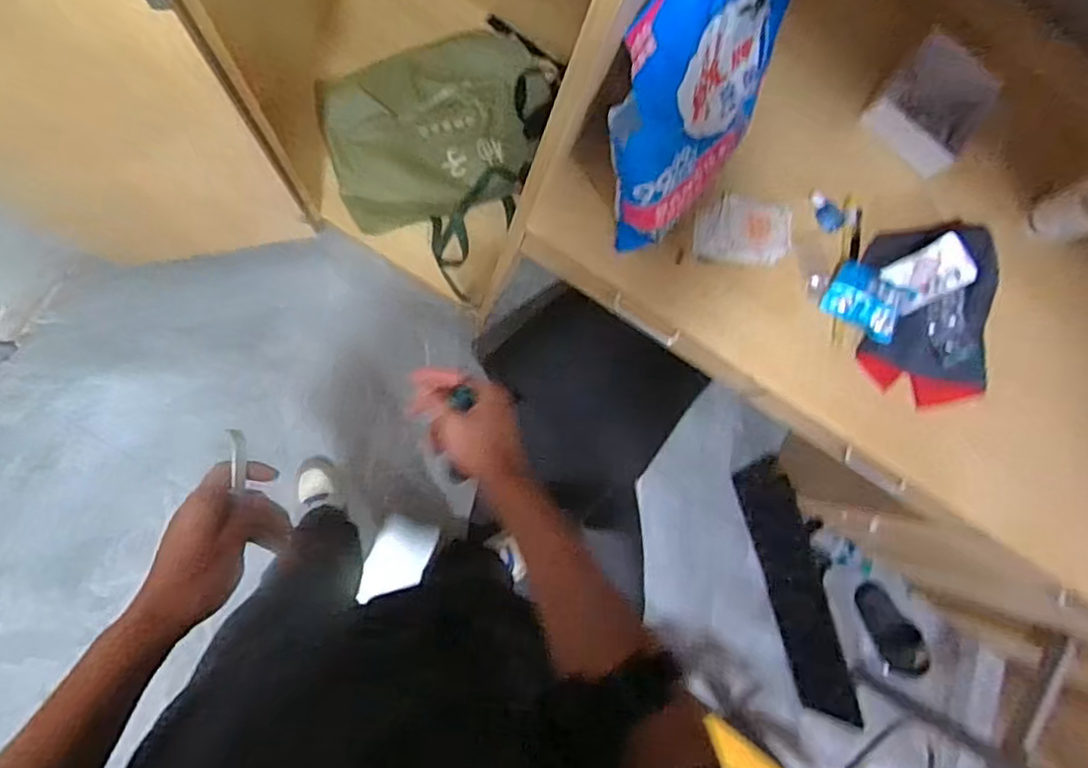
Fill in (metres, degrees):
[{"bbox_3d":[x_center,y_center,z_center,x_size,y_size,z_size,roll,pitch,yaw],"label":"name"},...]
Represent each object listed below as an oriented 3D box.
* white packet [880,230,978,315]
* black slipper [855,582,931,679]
[{"bbox_3d":[0.454,-0.130,0.757,0.089,0.018,0.062,-29,101,23],"label":"white packet"},{"bbox_3d":[0.809,0.570,1.485,0.100,0.056,0.232,-28,76,-9],"label":"black slipper"}]

